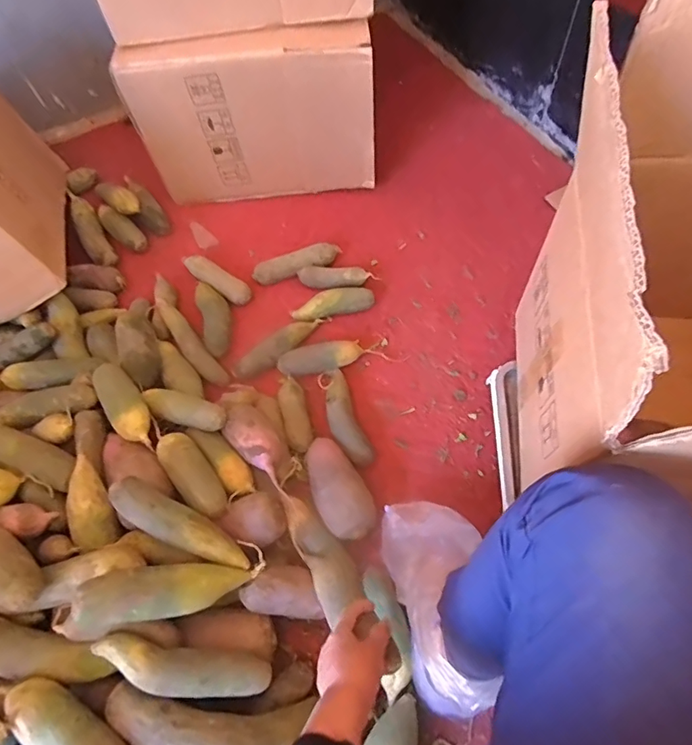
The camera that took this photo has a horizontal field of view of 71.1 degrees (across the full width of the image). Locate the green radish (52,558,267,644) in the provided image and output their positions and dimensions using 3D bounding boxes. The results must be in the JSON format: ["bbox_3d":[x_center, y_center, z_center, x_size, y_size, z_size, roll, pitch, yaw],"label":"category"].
[{"bbox_3d":[-0.231,0.282,0.618,0.238,0.055,0.063,-4,58,-24],"label":"green radish"}]

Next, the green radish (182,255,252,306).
[{"bbox_3d":[-0.255,-0.184,0.965,0.161,0.037,0.047,33,68,20],"label":"green radish"}]

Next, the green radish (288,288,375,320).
[{"bbox_3d":[-0.023,-0.129,0.923,0.155,0.040,0.040,-15,61,-5],"label":"green radish"}]

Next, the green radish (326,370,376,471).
[{"bbox_3d":[-0.004,0.073,0.820,0.053,0.037,0.180,-20,62,-7],"label":"green radish"}]

